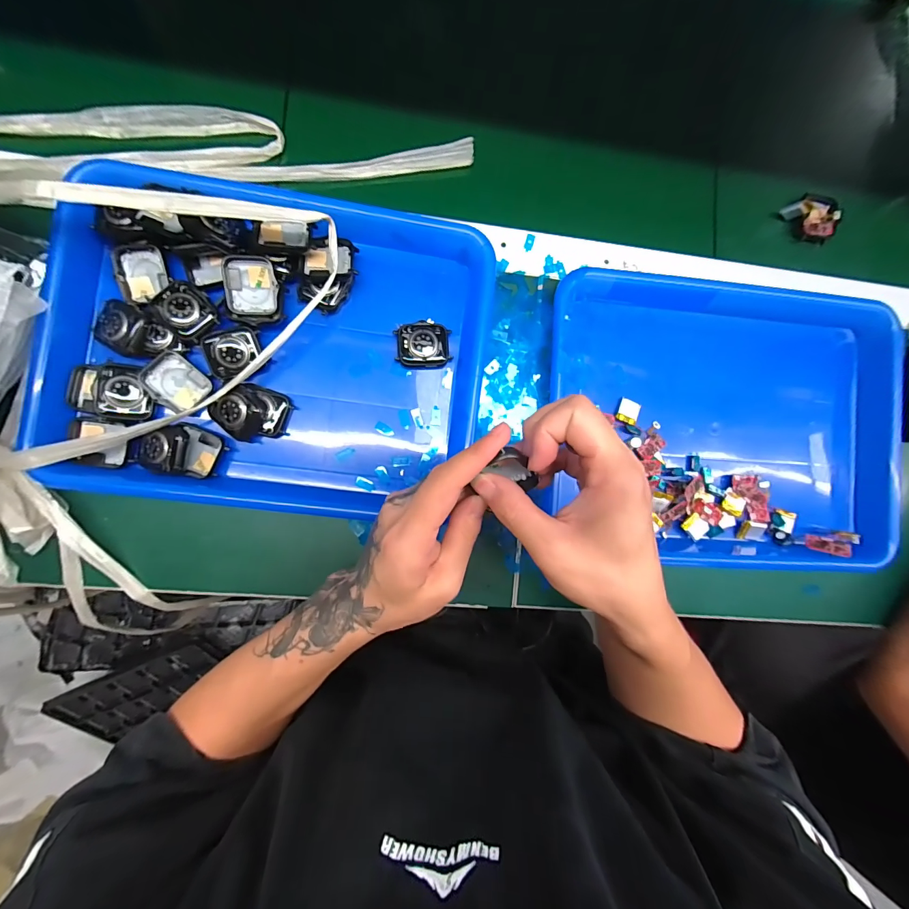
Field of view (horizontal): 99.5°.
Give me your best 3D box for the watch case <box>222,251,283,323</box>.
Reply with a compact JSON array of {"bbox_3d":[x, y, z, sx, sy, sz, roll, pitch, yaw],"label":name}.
[{"bbox_3d":[-0.158,-0.129,0.300,0.042,0.013,0.048,5,89,-6],"label":"watch case"}]

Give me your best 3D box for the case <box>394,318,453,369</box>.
[{"bbox_3d":[-0.027,-0.095,0.331,0.045,0.012,0.041,-5,90,-6],"label":"case"}]

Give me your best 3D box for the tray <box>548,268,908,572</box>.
[{"bbox_3d":[0.259,-0.026,0.353,0.348,0.033,0.257,4,89,-6],"label":"tray"}]

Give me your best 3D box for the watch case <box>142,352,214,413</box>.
[{"bbox_3d":[-0.220,-0.057,0.305,0.040,0.007,0.035,45,77,-24],"label":"watch case"}]

